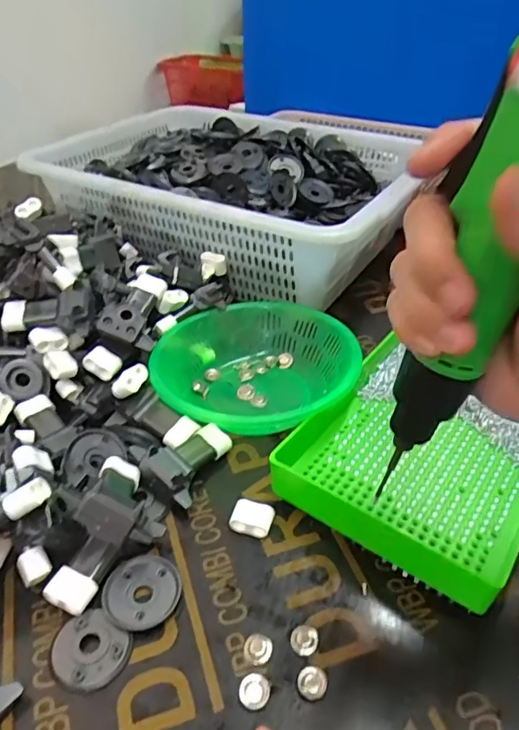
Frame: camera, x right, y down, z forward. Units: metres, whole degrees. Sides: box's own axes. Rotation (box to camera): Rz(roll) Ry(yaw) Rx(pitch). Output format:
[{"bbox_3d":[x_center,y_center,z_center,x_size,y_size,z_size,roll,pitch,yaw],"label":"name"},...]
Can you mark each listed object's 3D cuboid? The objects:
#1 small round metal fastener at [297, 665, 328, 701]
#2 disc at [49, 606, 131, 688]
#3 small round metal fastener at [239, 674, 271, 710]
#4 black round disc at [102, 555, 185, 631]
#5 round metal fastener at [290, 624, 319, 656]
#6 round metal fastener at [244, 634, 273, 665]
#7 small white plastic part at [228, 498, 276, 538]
[{"bbox_3d":[0.027,0.160,0.269,0.014,0.004,0.015,0,38,0],"label":"small round metal fastener"},{"bbox_3d":[-0.090,0.150,0.280,0.039,0.007,0.035,21,43,24],"label":"disc"},{"bbox_3d":[-0.002,0.162,0.266,0.015,0.004,0.015,0,38,0],"label":"small round metal fastener"},{"bbox_3d":[-0.068,0.130,0.305,0.042,0.007,0.042,0,38,0],"label":"black round disc"},{"bbox_3d":[0.024,0.147,0.286,0.014,0.004,0.016,7,39,9],"label":"round metal fastener"},{"bbox_3d":[-0.001,0.150,0.282,0.015,0.004,0.015,0,38,0],"label":"round metal fastener"},{"bbox_3d":[-0.004,0.098,0.341,0.026,0.014,0.018,12,40,14],"label":"small white plastic part"}]

